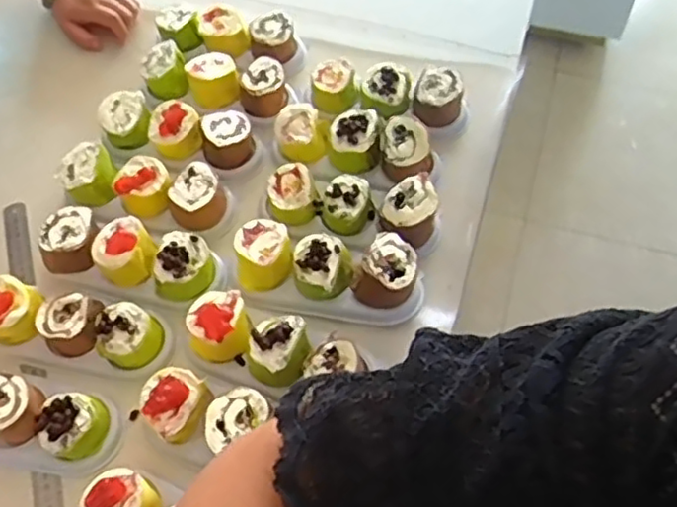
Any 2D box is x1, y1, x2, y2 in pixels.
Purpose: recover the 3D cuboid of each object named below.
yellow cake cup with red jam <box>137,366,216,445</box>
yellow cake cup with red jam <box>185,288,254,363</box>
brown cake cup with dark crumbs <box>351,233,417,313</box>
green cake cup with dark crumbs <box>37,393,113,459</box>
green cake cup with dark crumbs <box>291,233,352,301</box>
[{"bbox_3d":[-0.154,0.140,0.643,0.053,0.061,0.060,40,67,22],"label":"yellow cake cup with red jam"},{"bbox_3d":[-0.120,0.073,0.681,0.060,0.055,0.060,-1,59,1],"label":"yellow cake cup with red jam"},{"bbox_3d":[0.049,0.021,0.707,0.065,0.056,0.075,10,60,7],"label":"brown cake cup with dark crumbs"},{"bbox_3d":[-0.249,0.165,0.636,0.059,0.049,0.054,-1,59,1],"label":"green cake cup with dark crumbs"},{"bbox_3d":[-0.020,0.016,0.714,0.061,0.051,0.057,-1,59,1],"label":"green cake cup with dark crumbs"}]

